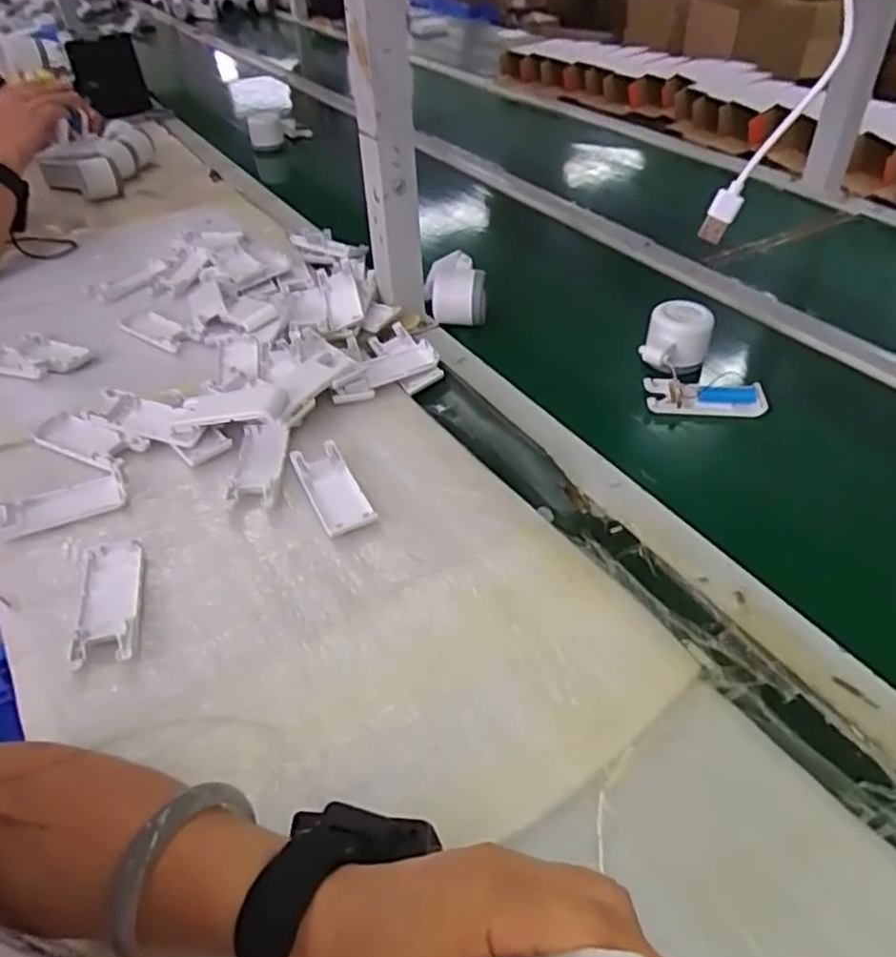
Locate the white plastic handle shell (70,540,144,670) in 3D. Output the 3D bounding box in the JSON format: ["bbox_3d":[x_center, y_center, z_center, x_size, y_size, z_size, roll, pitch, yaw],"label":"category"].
[{"bbox_3d":[-0.236,0.087,0.482,0.043,0.023,0.100,-10,40,-10],"label":"white plastic handle shell"}]

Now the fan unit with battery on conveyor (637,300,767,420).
[{"bbox_3d":[0.237,-0.112,0.654,0.103,0.060,0.101,2,40,4],"label":"fan unit with battery on conveyor"}]

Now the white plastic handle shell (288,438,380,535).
[{"bbox_3d":[-0.092,0.008,0.556,0.038,0.014,0.097,-19,43,-20],"label":"white plastic handle shell"}]

